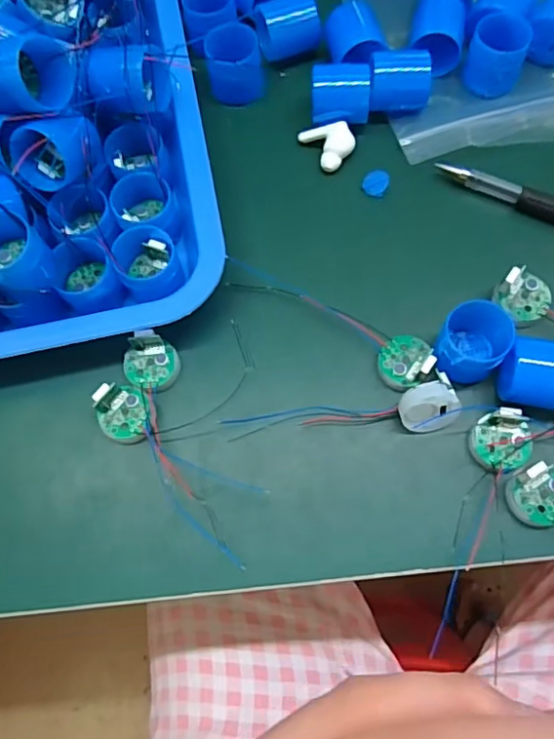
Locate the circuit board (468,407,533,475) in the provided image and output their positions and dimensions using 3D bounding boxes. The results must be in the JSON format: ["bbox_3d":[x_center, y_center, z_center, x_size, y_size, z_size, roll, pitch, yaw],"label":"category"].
[{"bbox_3d":[0.100,0.031,0.251,0.026,0.006,0.025,-25,72,-6],"label":"circuit board"}]

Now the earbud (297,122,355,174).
[{"bbox_3d":[0.028,-0.123,0.307,0.021,0.012,0.028,-33,73,-8],"label":"earbud"}]

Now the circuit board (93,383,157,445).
[{"bbox_3d":[-0.069,0.020,0.259,0.026,0.010,0.024,9,72,6],"label":"circuit board"}]

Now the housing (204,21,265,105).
[{"bbox_3d":[-0.023,-0.169,0.318,0.030,0.031,0.026,-12,71,-1],"label":"housing"}]

